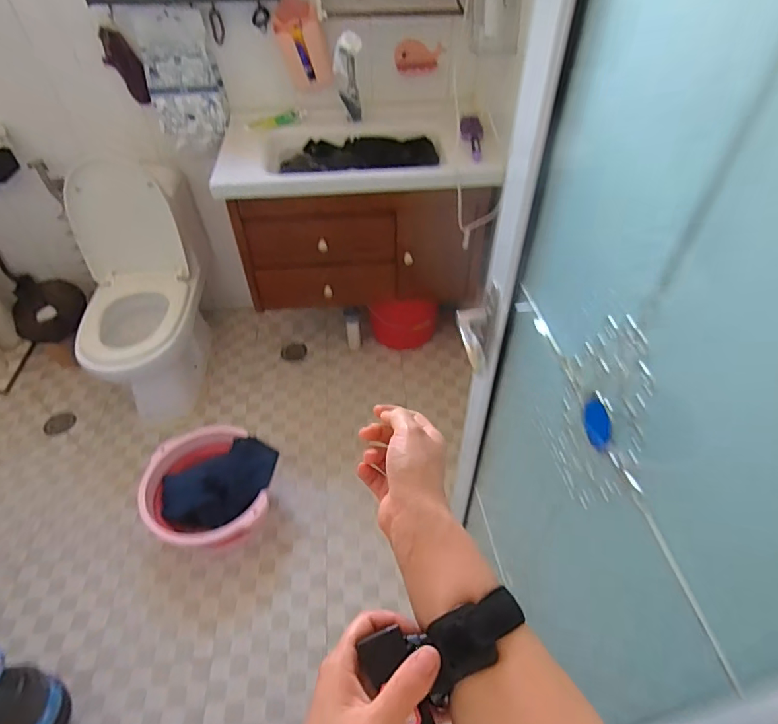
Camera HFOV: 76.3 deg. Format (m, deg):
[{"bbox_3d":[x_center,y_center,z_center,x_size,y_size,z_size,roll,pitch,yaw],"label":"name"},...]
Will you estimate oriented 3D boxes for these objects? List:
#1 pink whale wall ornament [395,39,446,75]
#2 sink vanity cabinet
[{"bbox_3d":[0.096,-0.957,1.553,0.150,0.094,0.016,-4,48,-3],"label":"pink whale wall ornament"},{"bbox_3d":[-0.091,-0.522,1.640,0.753,0.473,0.489,-1,48,0],"label":"sink vanity cabinet"}]

